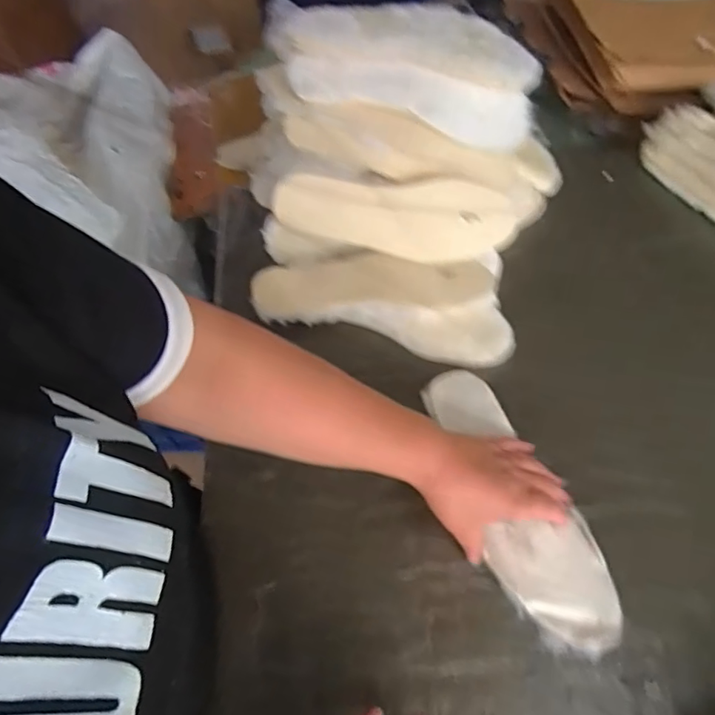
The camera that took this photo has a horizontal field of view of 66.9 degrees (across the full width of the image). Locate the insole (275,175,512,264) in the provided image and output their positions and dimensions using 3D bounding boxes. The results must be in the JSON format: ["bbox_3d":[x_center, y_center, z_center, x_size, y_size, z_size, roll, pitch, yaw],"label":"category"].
[{"bbox_3d":[0.043,-0.159,0.626,0.271,0.090,0.019,1,26,-2],"label":"insole"}]

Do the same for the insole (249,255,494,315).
[{"bbox_3d":[0.018,-0.086,0.628,0.271,0.012,0.070,-1,64,-3],"label":"insole"}]

